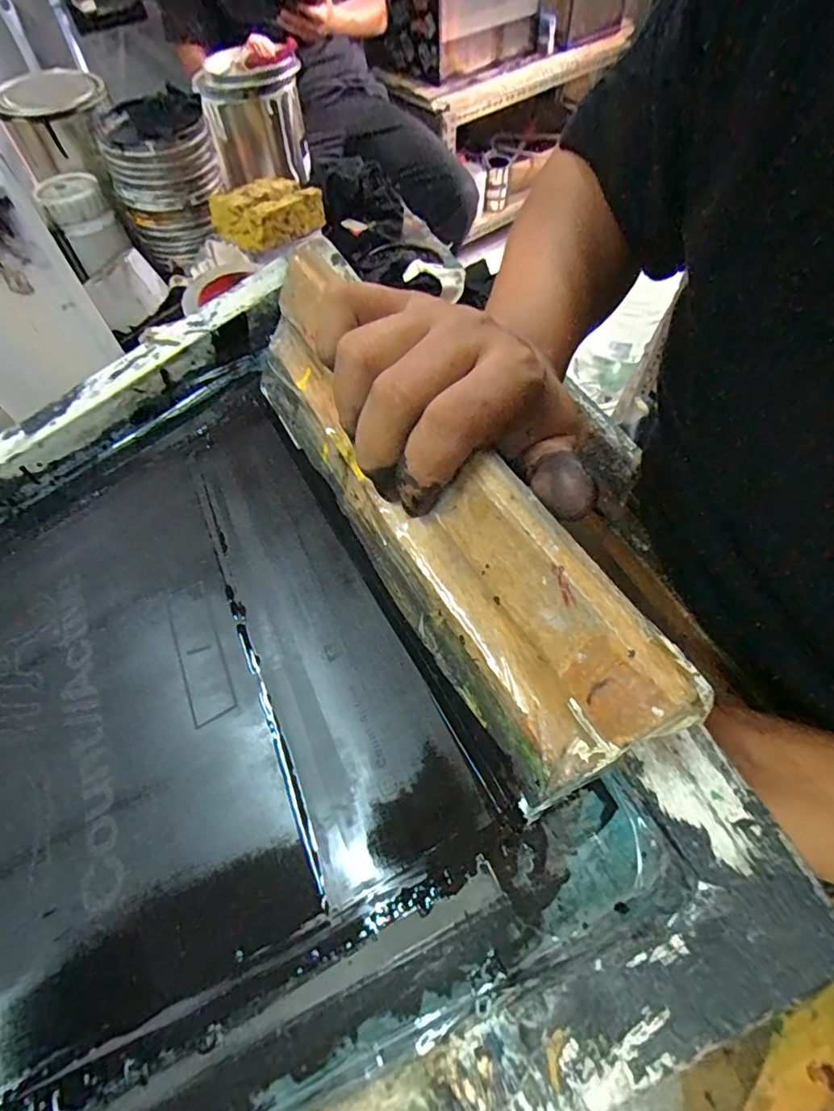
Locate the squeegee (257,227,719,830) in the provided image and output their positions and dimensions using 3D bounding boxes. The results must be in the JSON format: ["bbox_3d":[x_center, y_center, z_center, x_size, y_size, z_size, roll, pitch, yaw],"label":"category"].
[{"bbox_3d":[0.004,-0.033,0.219,0.032,0.078,0.253,-7,51,-40],"label":"squeegee"}]

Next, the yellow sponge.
[{"bbox_3d":[-0.150,-0.350,0.528,0.067,0.038,0.101,29,63,19],"label":"yellow sponge"}]

